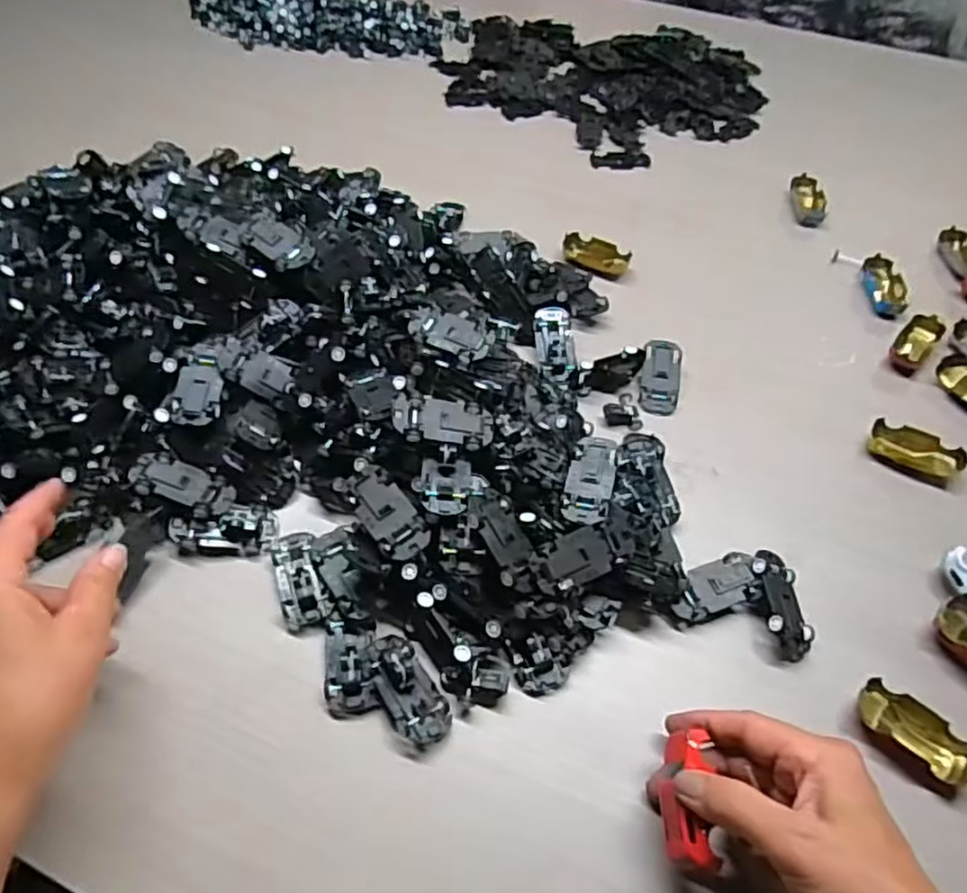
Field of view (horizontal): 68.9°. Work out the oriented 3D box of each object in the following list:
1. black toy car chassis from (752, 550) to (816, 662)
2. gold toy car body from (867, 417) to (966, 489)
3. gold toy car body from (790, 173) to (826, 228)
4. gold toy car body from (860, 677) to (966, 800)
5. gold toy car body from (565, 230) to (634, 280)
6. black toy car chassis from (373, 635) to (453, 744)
[{"bbox_3d":[0.187,0.095,0.437,0.031,0.020,0.065,4,52,1],"label":"black toy car chassis"},{"bbox_3d":[0.322,0.004,0.527,0.065,0.021,0.032,28,57,19],"label":"gold toy car body"},{"bbox_3d":[0.331,-0.250,0.721,0.032,0.021,0.062,11,53,7],"label":"gold toy car body"},{"bbox_3d":[0.240,0.162,0.393,0.064,0.013,0.035,38,60,24],"label":"gold toy car body"},{"bbox_3d":[0.104,-0.176,0.655,0.063,0.018,0.030,19,54,13],"label":"gold toy car body"},{"bbox_3d":[-0.043,0.136,0.398,0.030,0.019,0.062,-24,57,-19],"label":"black toy car chassis"}]

